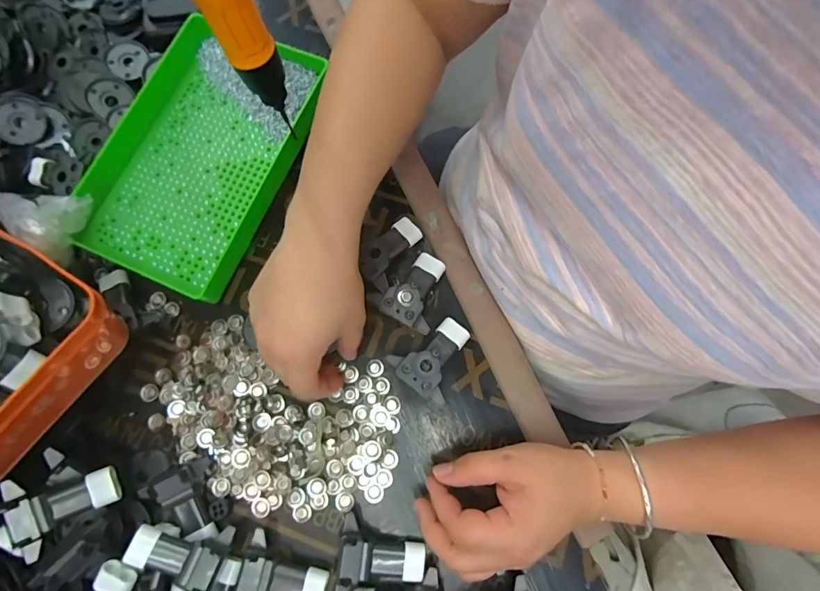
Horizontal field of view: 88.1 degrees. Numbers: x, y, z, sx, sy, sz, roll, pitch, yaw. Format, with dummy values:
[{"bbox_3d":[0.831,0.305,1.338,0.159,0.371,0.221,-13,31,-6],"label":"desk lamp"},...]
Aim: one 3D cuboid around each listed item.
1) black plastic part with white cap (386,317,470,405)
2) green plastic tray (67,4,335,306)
[{"bbox_3d":[0.019,0.048,0.350,0.052,0.025,0.064,34,79,8],"label":"black plastic part with white cap"},{"bbox_3d":[-0.194,-0.130,0.386,0.162,0.036,0.240,24,77,6],"label":"green plastic tray"}]

